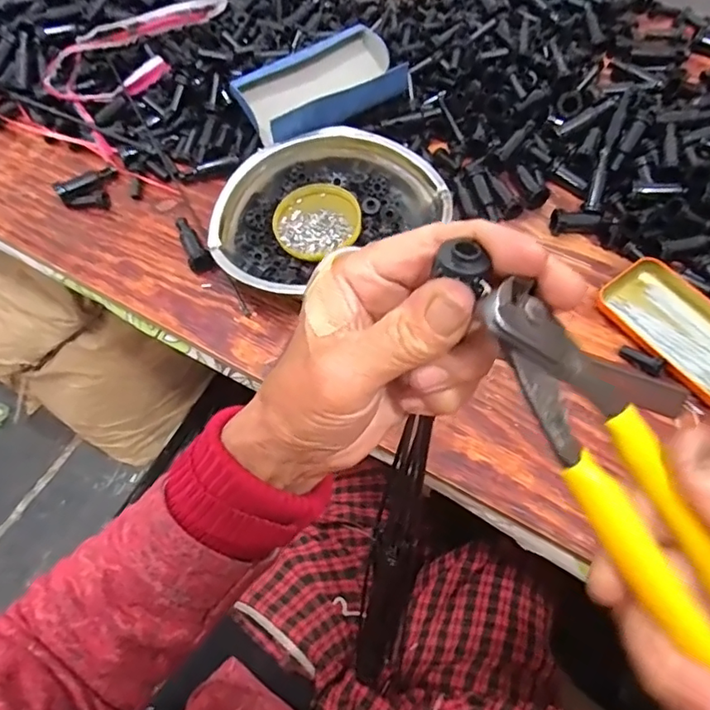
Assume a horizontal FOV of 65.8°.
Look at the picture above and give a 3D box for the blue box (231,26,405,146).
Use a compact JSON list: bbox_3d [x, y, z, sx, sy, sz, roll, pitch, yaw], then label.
[{"bbox_3d":[-0.031,-0.285,0.569,0.180,0.044,0.105,-37,69,-16],"label":"blue box"}]

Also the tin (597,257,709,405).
[{"bbox_3d":[0.292,-0.021,0.493,0.084,0.021,0.143,-32,68,-14],"label":"tin"}]

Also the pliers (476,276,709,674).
[{"bbox_3d":[0.092,0.047,0.183,0.039,0.021,0.163,-41,99,-17],"label":"pliers"}]

